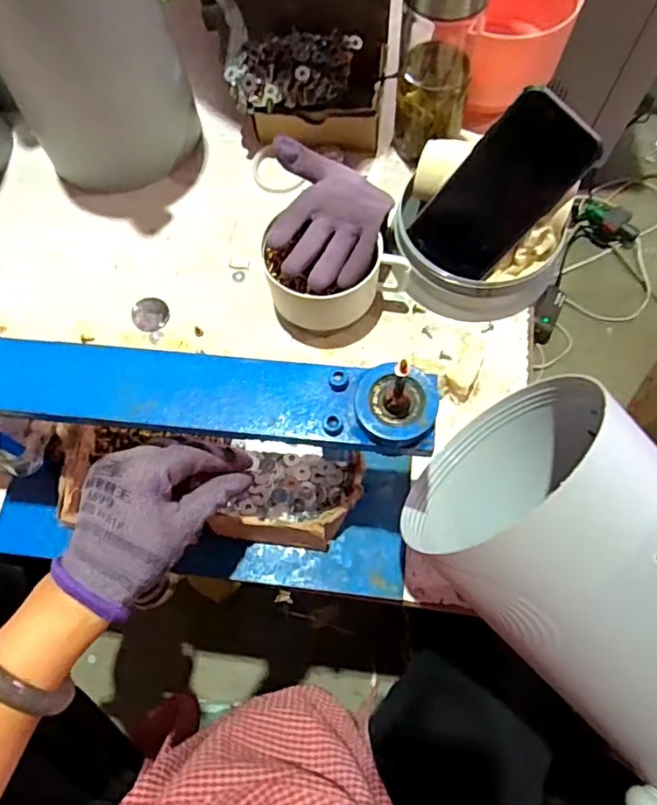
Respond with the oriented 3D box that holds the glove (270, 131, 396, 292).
[{"bbox_3d":[0.002,-0.168,0.518,0.100,0.051,0.131,2,71,3],"label":"glove"}]

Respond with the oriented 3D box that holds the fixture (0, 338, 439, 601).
[{"bbox_3d":[-0.179,0.047,0.426,0.486,0.188,0.131,6,71,4],"label":"fixture"}]

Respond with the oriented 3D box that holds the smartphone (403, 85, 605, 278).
[{"bbox_3d":[0.152,-0.185,0.508,0.085,0.012,0.160,42,121,1],"label":"smartphone"}]

